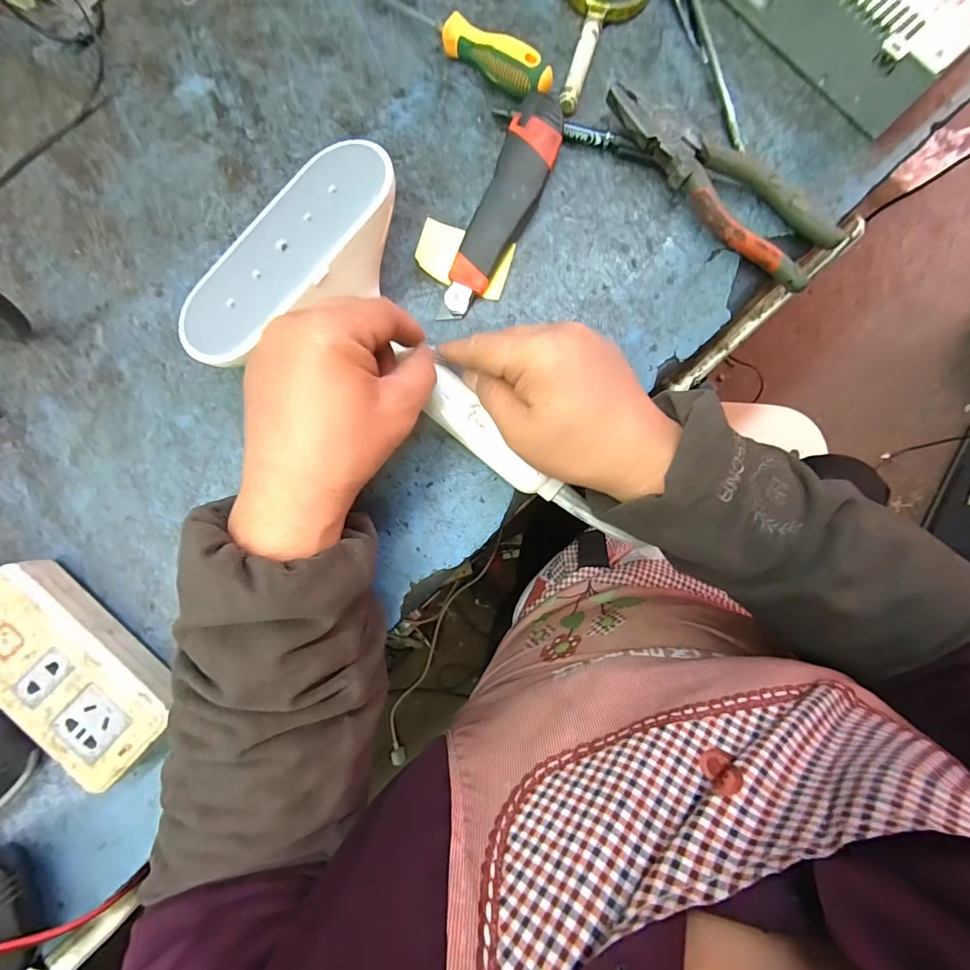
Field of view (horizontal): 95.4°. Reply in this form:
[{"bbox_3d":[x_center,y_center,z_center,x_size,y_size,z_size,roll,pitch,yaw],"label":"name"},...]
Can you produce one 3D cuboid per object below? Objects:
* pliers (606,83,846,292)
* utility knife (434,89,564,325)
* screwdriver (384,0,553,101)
[{"bbox_3d":[0.166,-0.218,0.320,0.188,0.024,0.053,38,87,2],"label":"pliers"},{"bbox_3d":[0.013,-0.195,0.317,0.036,0.029,0.157,24,87,2],"label":"utility knife"},{"bbox_3d":[-0.020,-0.329,0.323,0.157,0.031,0.021,38,87,2],"label":"screwdriver"}]

